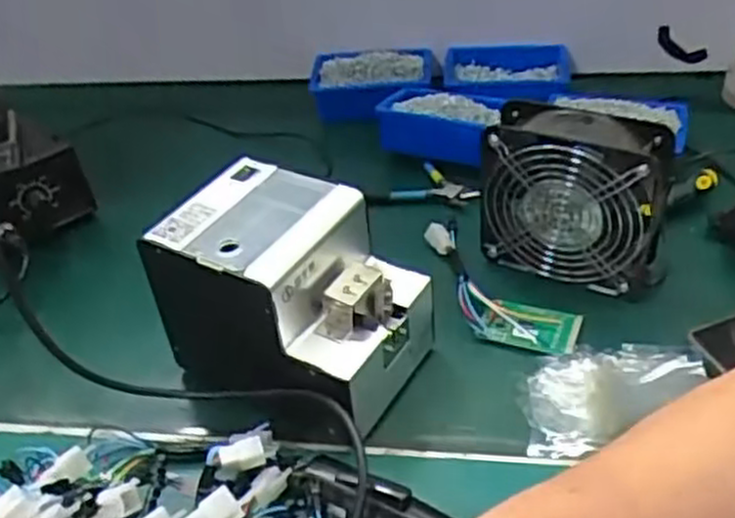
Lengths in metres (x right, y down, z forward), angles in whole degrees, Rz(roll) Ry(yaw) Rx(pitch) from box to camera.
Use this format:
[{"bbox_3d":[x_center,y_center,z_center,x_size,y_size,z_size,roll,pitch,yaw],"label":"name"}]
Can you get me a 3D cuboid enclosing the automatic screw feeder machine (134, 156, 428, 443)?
[{"bbox_3d":[-0.059,0.033,0.608,0.185,0.145,0.137,17,45,26],"label":"automatic screw feeder machine"}]

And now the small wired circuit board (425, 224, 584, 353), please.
[{"bbox_3d":[0.104,0.021,0.699,0.076,0.015,0.197,-23,42,-19],"label":"small wired circuit board"}]

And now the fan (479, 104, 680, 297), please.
[{"bbox_3d":[0.177,-0.054,0.672,0.150,0.147,0.061,17,45,26],"label":"fan"}]

